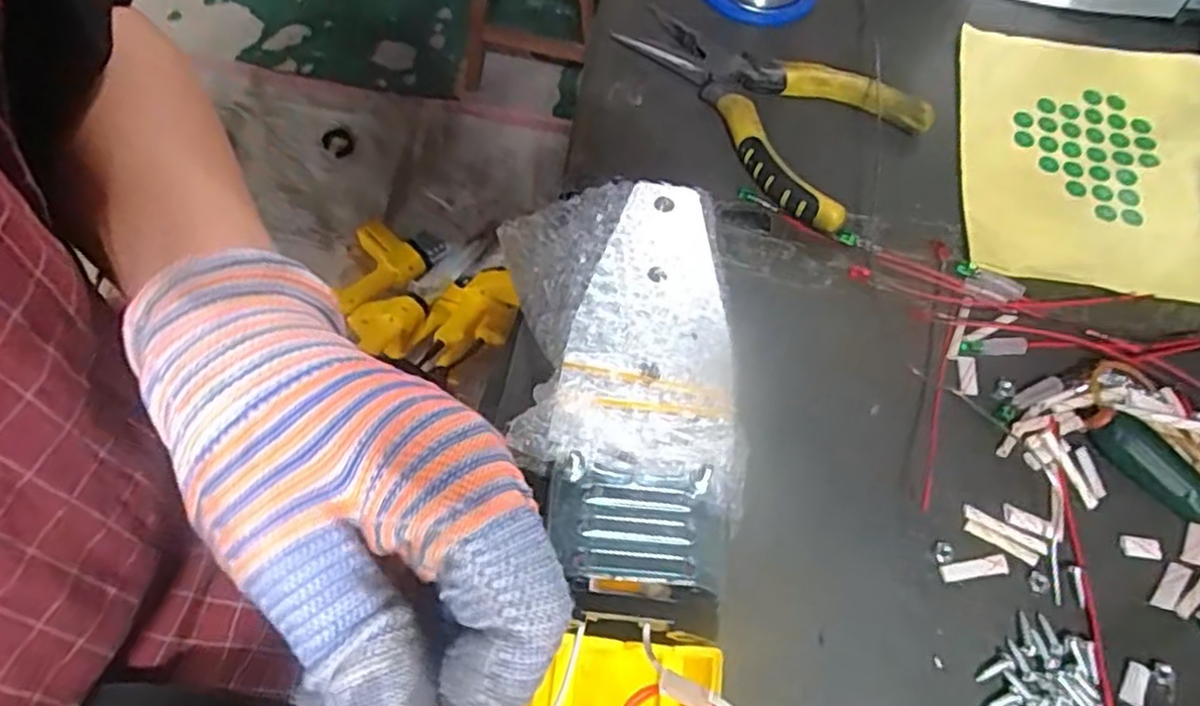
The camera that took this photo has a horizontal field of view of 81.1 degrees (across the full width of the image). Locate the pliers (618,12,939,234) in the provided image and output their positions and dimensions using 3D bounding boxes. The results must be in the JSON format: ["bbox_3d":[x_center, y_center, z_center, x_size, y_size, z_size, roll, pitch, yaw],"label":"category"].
[{"bbox_3d":[0.075,-0.126,0.343,0.145,0.016,0.084,40,70,15],"label":"pliers"}]

